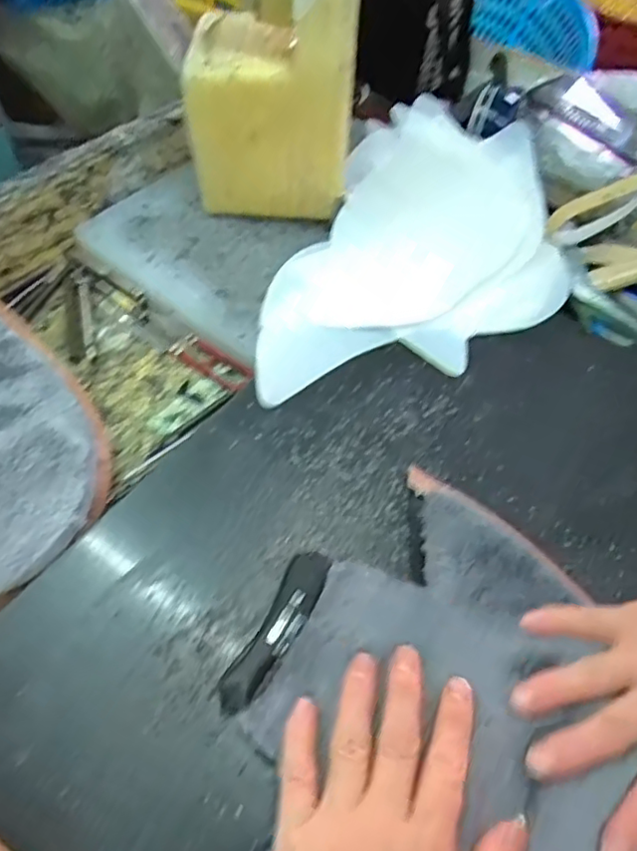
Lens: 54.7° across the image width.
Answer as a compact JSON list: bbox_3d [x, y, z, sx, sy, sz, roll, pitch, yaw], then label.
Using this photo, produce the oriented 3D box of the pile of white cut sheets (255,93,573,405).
[{"bbox_3d":[0.090,-0.130,0.475,0.198,0.057,0.324,23,56,12],"label":"pile of white cut sheets"}]

